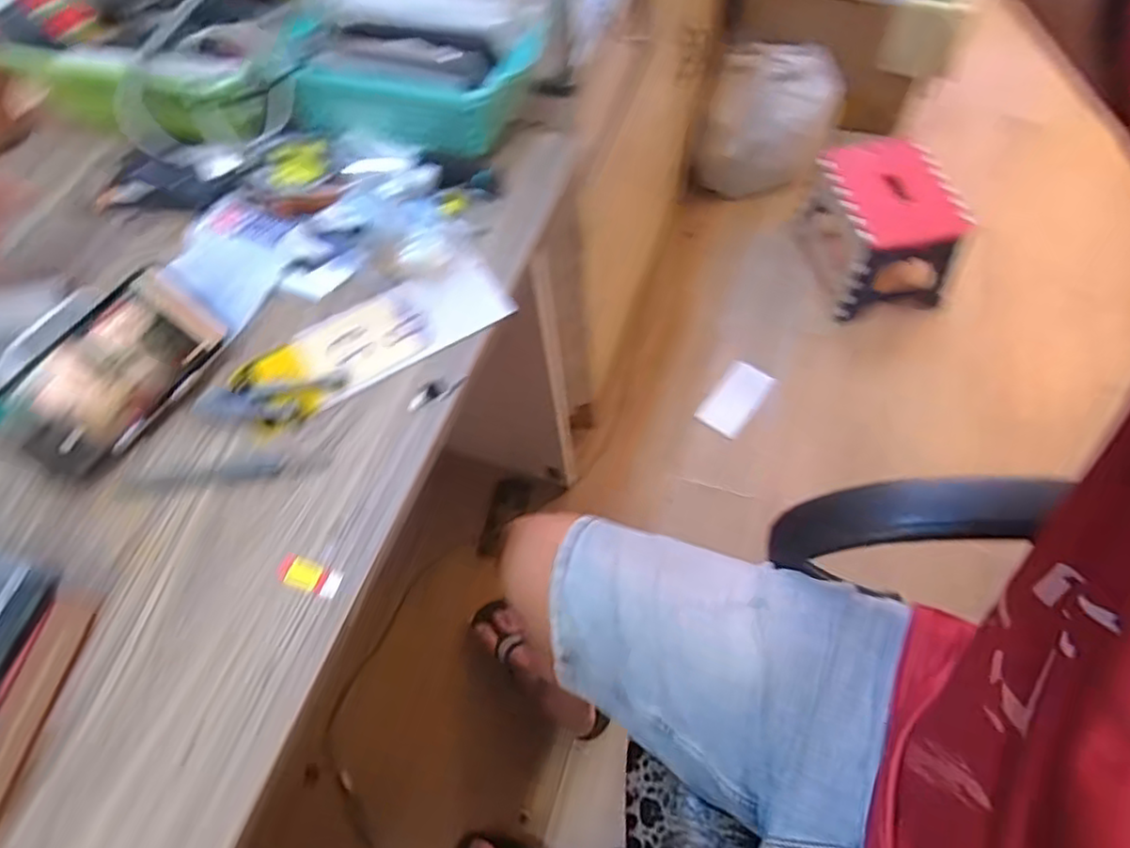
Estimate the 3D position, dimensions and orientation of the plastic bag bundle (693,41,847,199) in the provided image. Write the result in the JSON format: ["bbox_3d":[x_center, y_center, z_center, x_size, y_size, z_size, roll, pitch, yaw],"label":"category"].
[{"bbox_3d":[0.451,-0.680,1.514,0.283,0.234,0.230,15,60,13],"label":"plastic bag bundle"}]

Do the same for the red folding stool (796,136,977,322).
[{"bbox_3d":[0.636,-0.397,1.373,0.223,0.225,0.290,-11,58,-3],"label":"red folding stool"}]

